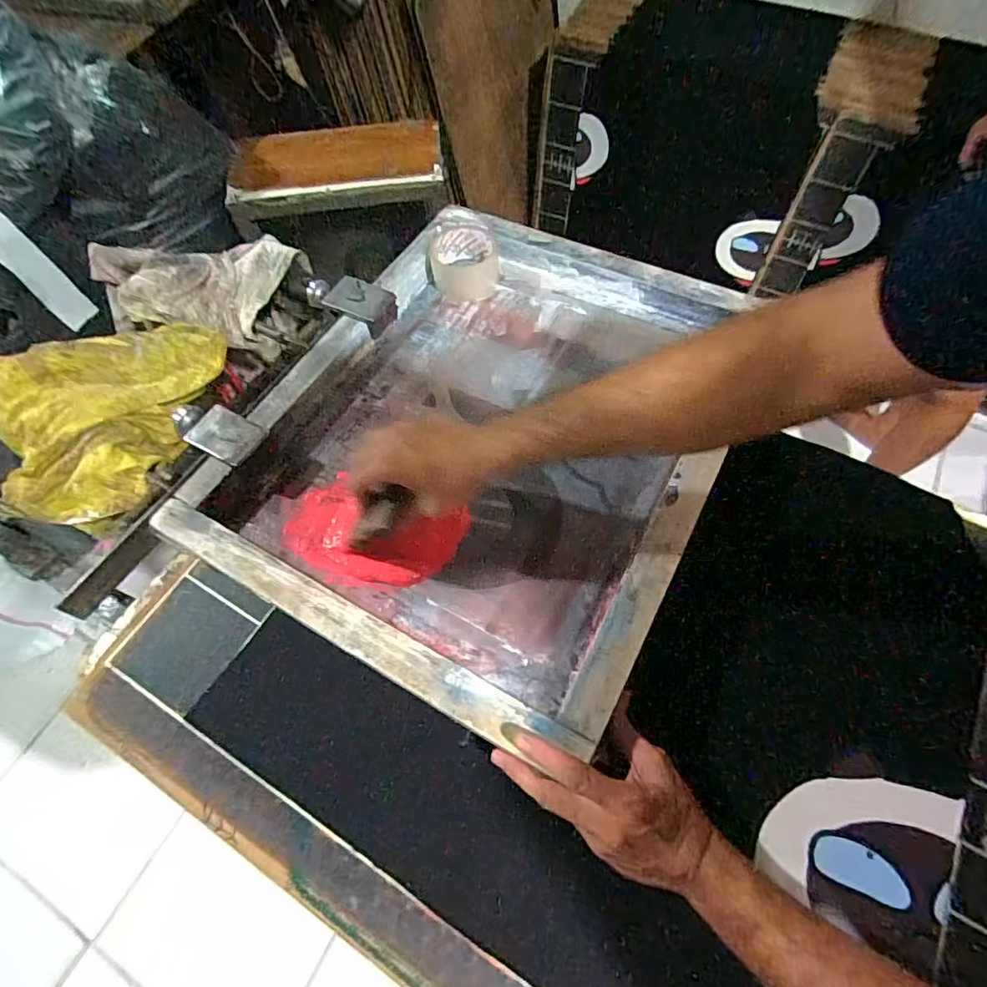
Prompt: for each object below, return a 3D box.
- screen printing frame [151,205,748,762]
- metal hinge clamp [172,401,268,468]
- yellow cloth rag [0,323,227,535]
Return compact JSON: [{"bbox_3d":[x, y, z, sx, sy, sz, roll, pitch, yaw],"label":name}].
[{"bbox_3d":[0.001,-0.082,0.581,0.454,0.053,0.550,26,67,15],"label":"screen printing frame"},{"bbox_3d":[-0.299,-0.066,0.575,0.117,0.033,0.051,25,67,15],"label":"metal hinge clamp"},{"bbox_3d":[-0.440,-0.096,0.593,0.174,0.106,0.255,9,64,8],"label":"yellow cloth rag"}]

